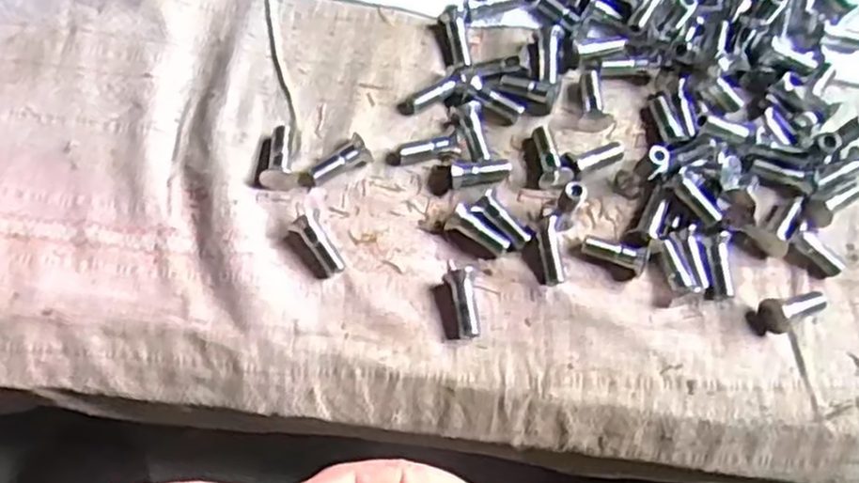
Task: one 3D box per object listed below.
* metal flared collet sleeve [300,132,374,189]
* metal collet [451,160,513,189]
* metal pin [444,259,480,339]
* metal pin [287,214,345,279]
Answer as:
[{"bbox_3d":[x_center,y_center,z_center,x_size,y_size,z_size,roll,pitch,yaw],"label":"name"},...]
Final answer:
[{"bbox_3d":[-0.052,-0.042,0.410,0.040,0.013,0.014,-32,76,-15],"label":"metal flared collet sleeve"},{"bbox_3d":[0.029,-0.039,0.421,0.035,0.009,0.013,-12,72,-9],"label":"metal collet"},{"bbox_3d":[0.017,0.029,0.395,0.015,0.011,0.044,-2,70,-6],"label":"metal pin"},{"bbox_3d":[-0.060,0.003,0.391,0.015,0.014,0.032,-37,78,-16],"label":"metal pin"}]

